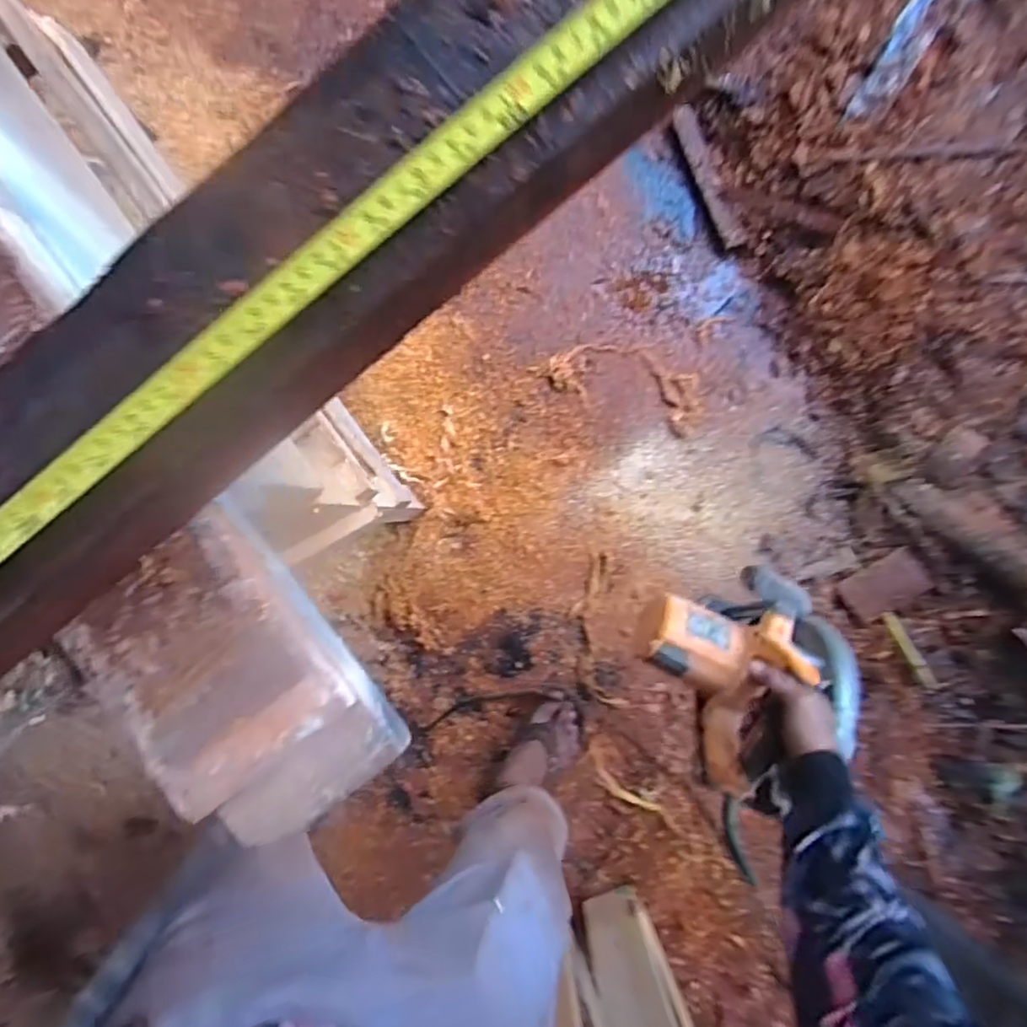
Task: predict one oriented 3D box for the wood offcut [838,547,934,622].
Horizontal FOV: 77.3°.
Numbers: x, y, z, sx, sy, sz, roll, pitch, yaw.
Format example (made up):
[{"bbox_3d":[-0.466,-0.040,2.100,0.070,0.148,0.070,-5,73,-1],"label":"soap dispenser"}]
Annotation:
[{"bbox_3d":[0.632,0.124,1.093,0.126,0.016,0.083,-41,82,28],"label":"wood offcut"}]

